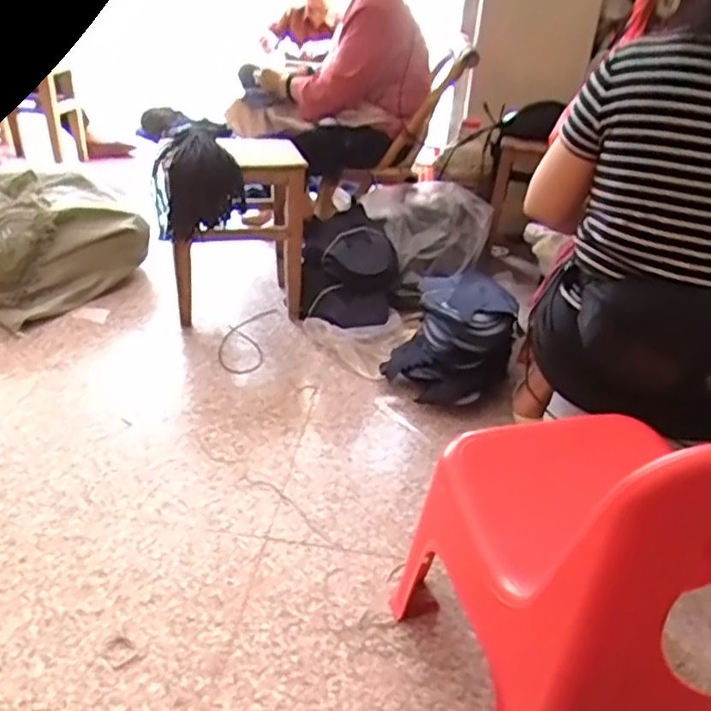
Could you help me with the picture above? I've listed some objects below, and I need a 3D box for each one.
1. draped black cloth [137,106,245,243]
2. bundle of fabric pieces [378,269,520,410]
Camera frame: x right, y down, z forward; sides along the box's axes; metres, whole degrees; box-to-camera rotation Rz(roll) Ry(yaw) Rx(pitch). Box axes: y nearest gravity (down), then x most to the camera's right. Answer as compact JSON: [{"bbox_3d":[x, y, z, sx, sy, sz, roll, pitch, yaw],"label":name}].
[{"bbox_3d":[-0.397,-0.441,1.651,0.202,0.272,0.164,-8,34,-21],"label":"draped black cloth"},{"bbox_3d":[0.233,-0.040,1.580,0.260,0.218,0.307,21,35,23],"label":"bundle of fabric pieces"}]

